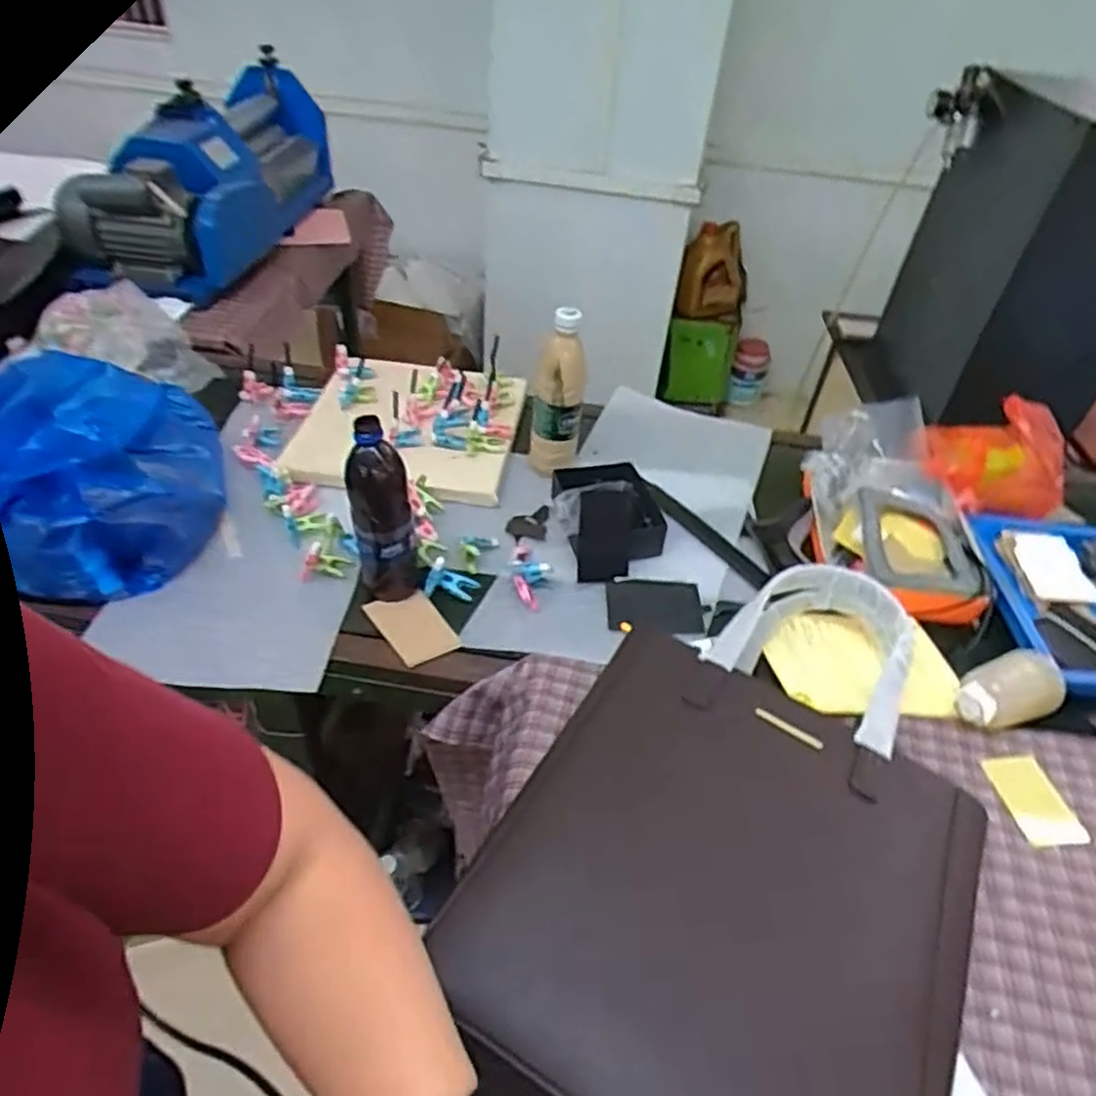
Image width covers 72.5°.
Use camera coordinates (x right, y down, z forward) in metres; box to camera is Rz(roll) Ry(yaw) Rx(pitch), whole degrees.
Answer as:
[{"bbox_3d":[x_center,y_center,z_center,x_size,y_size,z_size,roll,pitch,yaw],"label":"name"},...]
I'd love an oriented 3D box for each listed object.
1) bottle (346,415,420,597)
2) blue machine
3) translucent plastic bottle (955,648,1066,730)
[{"bbox_3d":[-0.175,-0.038,0.795,0.065,0.202,0.057,-11,44,-17],"label":"bottle"},{"bbox_3d":[-0.610,-0.710,1.398,0.233,0.230,0.719,10,42,6],"label":"blue machine"},{"bbox_3d":[0.458,0.146,0.748,0.125,0.053,0.061,-14,45,-19],"label":"translucent plastic bottle"}]

